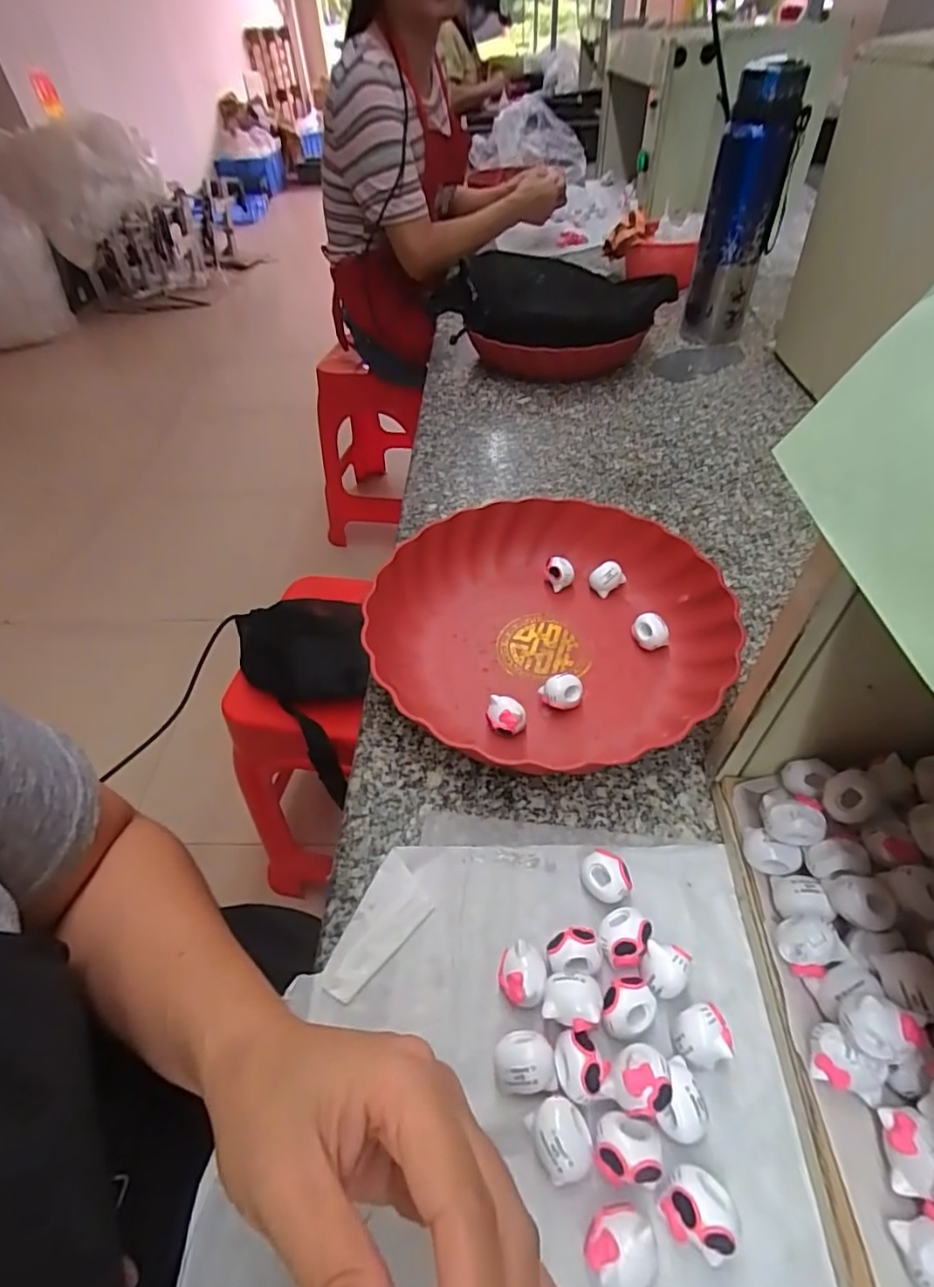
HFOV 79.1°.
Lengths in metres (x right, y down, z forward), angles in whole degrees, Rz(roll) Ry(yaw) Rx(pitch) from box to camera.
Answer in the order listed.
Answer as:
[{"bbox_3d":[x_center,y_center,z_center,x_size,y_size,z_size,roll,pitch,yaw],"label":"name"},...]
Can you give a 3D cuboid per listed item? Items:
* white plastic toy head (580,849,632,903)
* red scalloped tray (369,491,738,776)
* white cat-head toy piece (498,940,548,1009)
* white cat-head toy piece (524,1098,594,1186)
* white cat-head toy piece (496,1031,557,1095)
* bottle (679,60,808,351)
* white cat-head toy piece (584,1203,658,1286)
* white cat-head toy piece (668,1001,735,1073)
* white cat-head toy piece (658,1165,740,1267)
[{"bbox_3d":[0.071,0.121,0.292,0.025,0.018,0.020,22,52,22],"label":"white plastic toy head"},{"bbox_3d":[0.054,-0.015,0.402,0.241,0.050,0.228,-6,47,-1],"label":"red scalloped tray"},{"bbox_3d":[0.026,0.155,0.264,0.021,0.018,0.024,2,48,6],"label":"white cat-head toy piece"},{"bbox_3d":[0.038,0.197,0.224,0.022,0.020,0.026,-20,49,-14],"label":"white cat-head toy piece"},{"bbox_3d":[0.025,0.179,0.241,0.025,0.020,0.021,-6,47,-2],"label":"white cat-head toy piece"},{"bbox_3d":[0.339,-0.526,0.700,0.084,0.271,0.079,21,52,21],"label":"bottle"},{"bbox_3d":[0.055,0.219,0.203,0.024,0.018,0.022,-2,47,2],"label":"white cat-head toy piece"},{"bbox_3d":[0.099,0.170,0.243,0.023,0.023,0.021,-6,47,-2],"label":"white cat-head toy piece"},{"bbox_3d":[0.086,0.210,0.209,0.024,0.019,0.022,-2,47,2],"label":"white cat-head toy piece"}]

